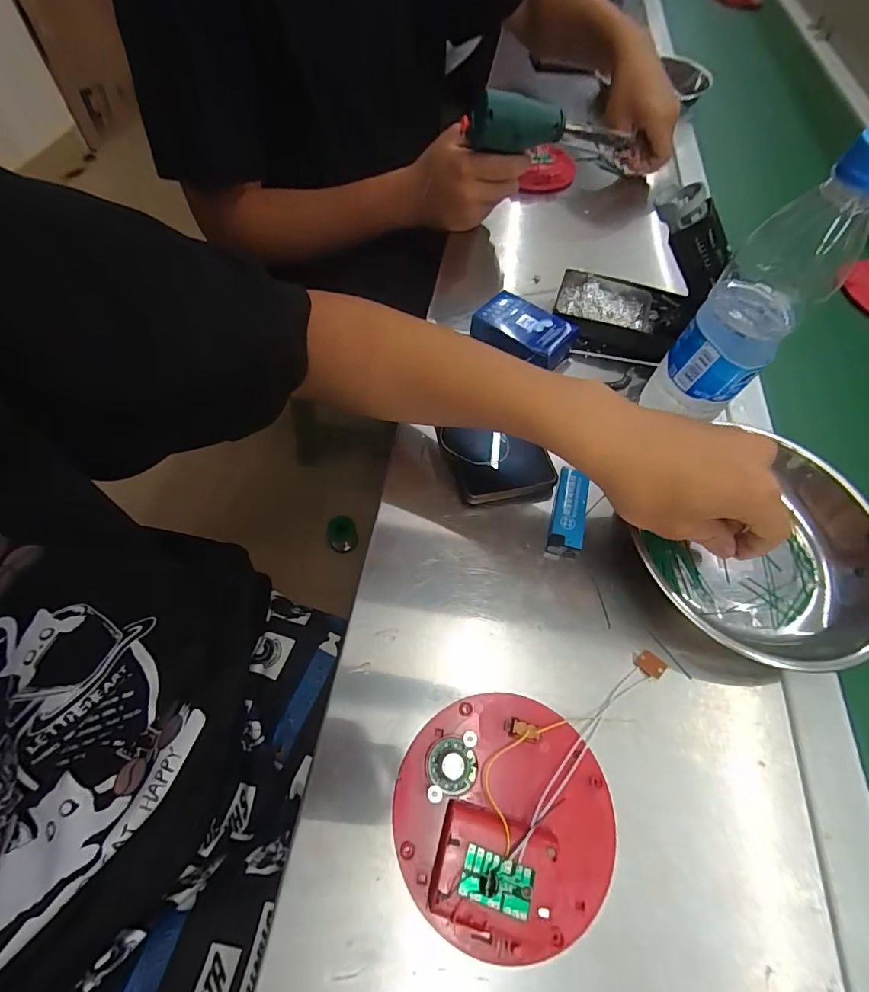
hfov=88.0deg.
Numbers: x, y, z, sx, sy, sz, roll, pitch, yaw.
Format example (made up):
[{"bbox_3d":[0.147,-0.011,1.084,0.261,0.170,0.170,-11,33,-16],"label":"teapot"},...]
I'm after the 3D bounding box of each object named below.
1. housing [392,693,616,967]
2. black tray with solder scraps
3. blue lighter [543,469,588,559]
[{"bbox_3d":[0.040,0.177,0.249,0.119,0.024,0.118,2,61,-3],"label":"housing"},{"bbox_3d":[0.182,-0.184,0.454,0.119,0.035,0.090,17,61,6],"label":"black tray with solder scraps"},{"bbox_3d":[0.103,0.014,0.350,0.023,0.014,0.071,14,61,4],"label":"blue lighter"}]

